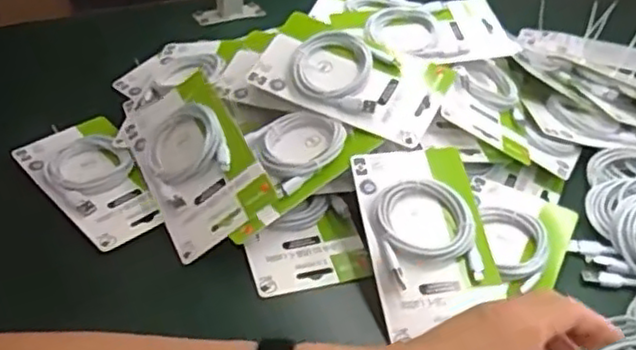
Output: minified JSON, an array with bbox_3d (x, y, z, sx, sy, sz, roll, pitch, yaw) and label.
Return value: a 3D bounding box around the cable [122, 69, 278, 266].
[{"bbox_3d":[-0.116,-0.015,0.632,0.099,0.023,0.186,-36,57,5],"label":"cable"}]

